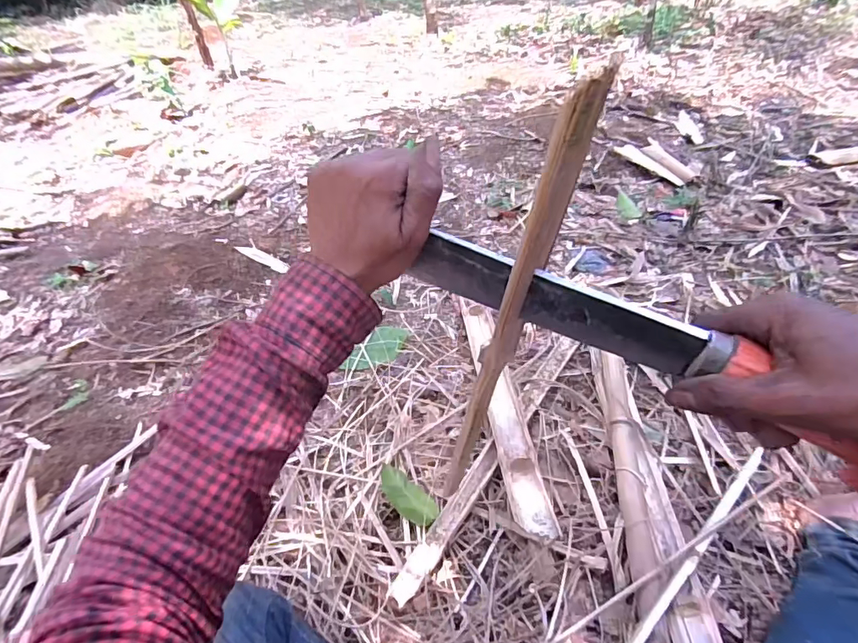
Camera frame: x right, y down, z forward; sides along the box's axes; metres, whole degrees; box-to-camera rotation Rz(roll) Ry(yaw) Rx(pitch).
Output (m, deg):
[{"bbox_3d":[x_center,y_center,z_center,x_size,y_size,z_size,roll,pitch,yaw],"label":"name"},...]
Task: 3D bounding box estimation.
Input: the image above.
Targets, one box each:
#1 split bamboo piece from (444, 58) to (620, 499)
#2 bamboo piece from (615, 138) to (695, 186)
[{"bbox_3d":[0.048,0.042,0.370,0.019,0.467,0.015,-25,59,-22],"label":"split bamboo piece"},{"bbox_3d":[0.808,-0.561,1.665,0.165,0.027,0.309,-13,41,-11],"label":"bamboo piece"}]

